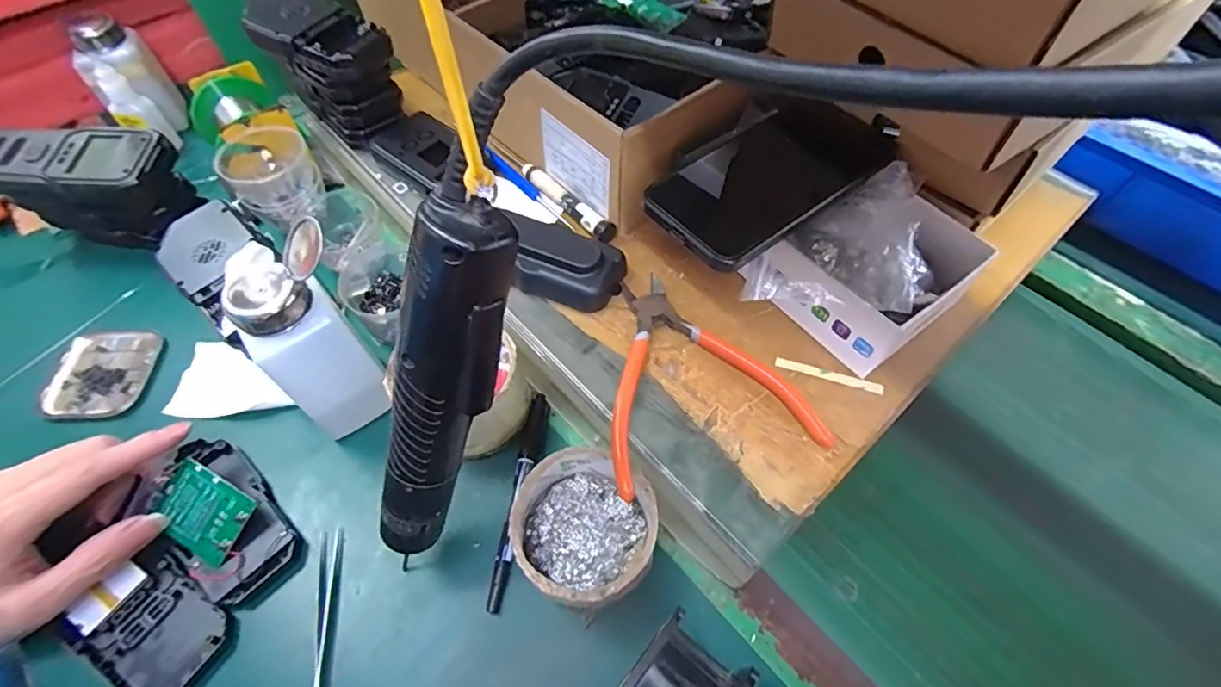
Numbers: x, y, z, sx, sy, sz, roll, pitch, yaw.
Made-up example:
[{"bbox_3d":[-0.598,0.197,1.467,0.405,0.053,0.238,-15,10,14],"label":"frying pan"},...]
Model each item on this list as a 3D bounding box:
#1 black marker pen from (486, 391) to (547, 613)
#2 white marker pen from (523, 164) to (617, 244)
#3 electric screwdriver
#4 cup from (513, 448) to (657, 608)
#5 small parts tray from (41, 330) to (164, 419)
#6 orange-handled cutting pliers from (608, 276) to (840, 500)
[{"bbox_3d":[-0.059,0.099,0.358,0.014,0.013,0.138,7,57,4],"label":"black marker pen"},{"bbox_3d":[-0.034,-0.108,0.418,0.016,0.013,0.096,-37,65,-21],"label":"white marker pen"},{"bbox_3d":[-0.076,0.031,0.243,0.040,0.191,0.031,35,35,20],"label":"electric screwdriver"},{"bbox_3d":[-0.015,0.107,0.319,0.077,0.048,0.083,0,57,0],"label":"cup"},{"bbox_3d":[-0.370,0.022,0.405,0.066,0.007,0.070,-2,57,-2],"label":"small parts tray"},{"bbox_3d":[0.050,0.013,0.343,0.127,0.011,0.140,-12,58,-8],"label":"orange-handled cutting pliers"}]

